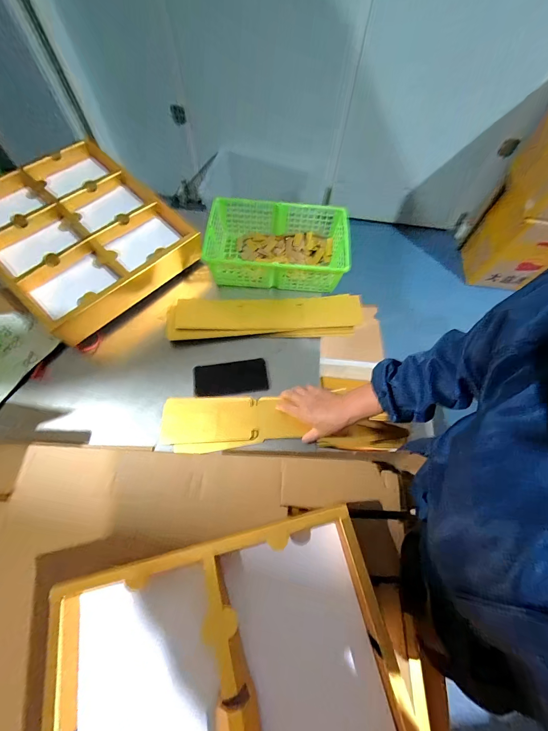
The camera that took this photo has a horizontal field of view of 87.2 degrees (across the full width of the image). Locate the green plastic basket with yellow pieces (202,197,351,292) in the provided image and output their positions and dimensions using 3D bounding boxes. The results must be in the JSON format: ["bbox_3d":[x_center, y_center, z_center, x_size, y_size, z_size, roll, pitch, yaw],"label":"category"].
[{"bbox_3d":[0.007,-0.303,0.740,0.341,0.104,0.195,2,65,-1],"label":"green plastic basket with yellow pieces"}]

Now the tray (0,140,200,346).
[{"bbox_3d":[-0.473,-0.326,0.718,0.394,0.117,0.435,-42,73,-19],"label":"tray"}]

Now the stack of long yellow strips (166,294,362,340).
[{"bbox_3d":[-0.015,-0.115,0.697,0.463,0.029,0.101,-3,65,-4],"label":"stack of long yellow strips"}]

